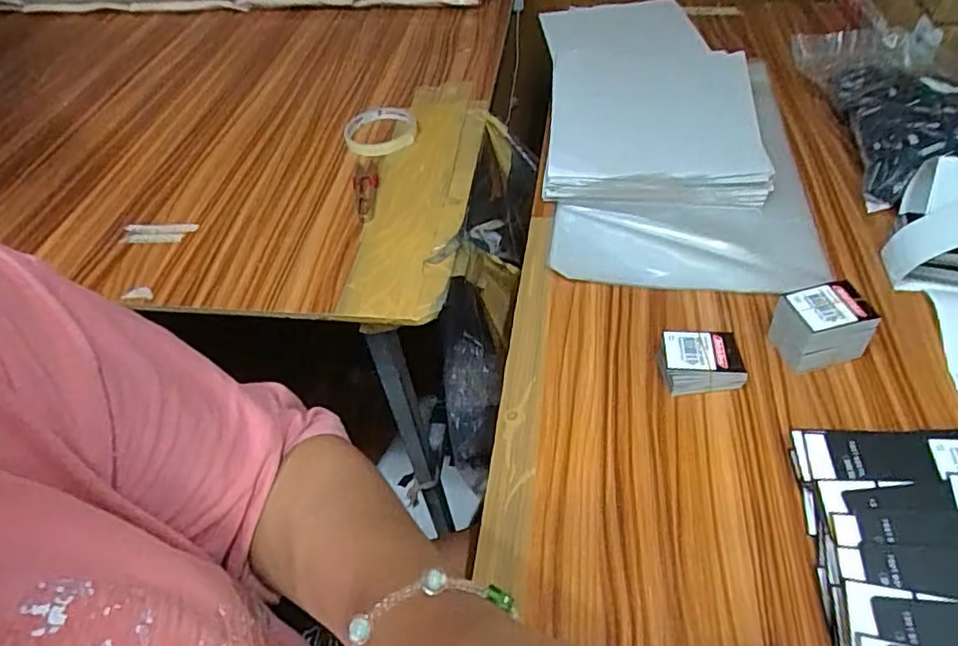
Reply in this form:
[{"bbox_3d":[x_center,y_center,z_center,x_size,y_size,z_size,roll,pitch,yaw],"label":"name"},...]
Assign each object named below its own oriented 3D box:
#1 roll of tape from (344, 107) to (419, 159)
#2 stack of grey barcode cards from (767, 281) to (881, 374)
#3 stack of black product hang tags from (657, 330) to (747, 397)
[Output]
[{"bbox_3d":[-0.115,-0.223,0.690,0.083,0.022,0.085,-3,47,3],"label":"roll of tape"},{"bbox_3d":[0.244,0.006,0.423,0.055,0.055,0.038,-9,47,-3],"label":"stack of grey barcode cards"},{"bbox_3d":[0.159,0.029,0.429,0.055,0.026,0.041,1,48,6],"label":"stack of black product hang tags"}]

